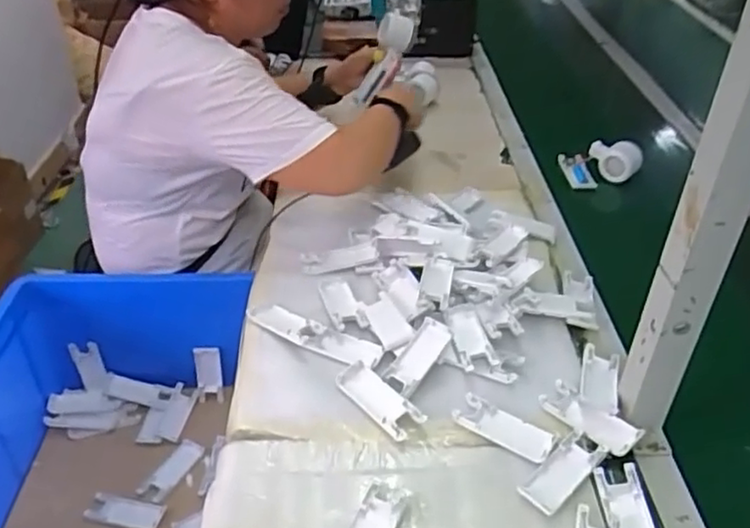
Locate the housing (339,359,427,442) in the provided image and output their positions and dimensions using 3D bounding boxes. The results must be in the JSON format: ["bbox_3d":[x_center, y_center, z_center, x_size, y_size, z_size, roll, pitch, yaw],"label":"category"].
[{"bbox_3d":[0.002,0.143,0.711,0.040,0.015,0.107,-28,46,-33],"label":"housing"}]

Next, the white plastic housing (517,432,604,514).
[{"bbox_3d":[0.182,0.203,0.648,0.100,0.009,0.040,-30,47,-35],"label":"white plastic housing"}]

